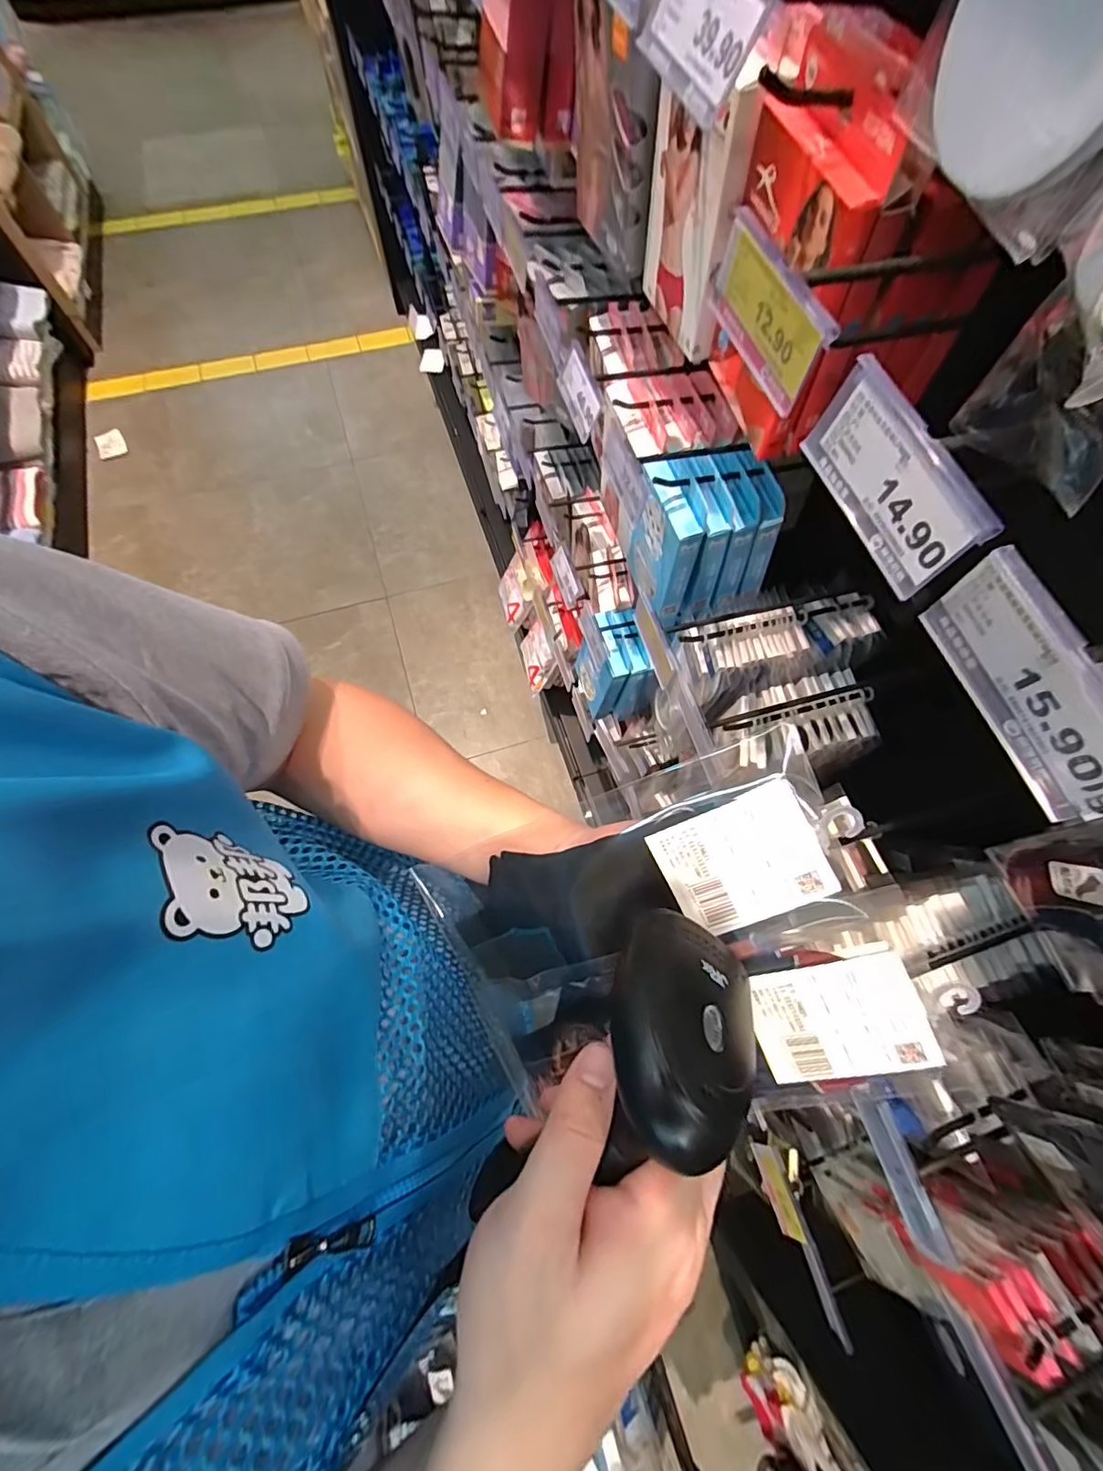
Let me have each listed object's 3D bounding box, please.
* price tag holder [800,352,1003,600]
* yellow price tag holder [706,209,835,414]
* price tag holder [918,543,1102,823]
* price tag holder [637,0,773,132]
[{"bbox_3d":[0.153,-0.115,0.242,0.012,0.046,0.100,-16,70,-8],"label":"price tag holder"},{"bbox_3d":[0.115,-0.226,0.285,0.010,0.047,0.103,-15,69,-7],"label":"yellow price tag holder"},{"bbox_3d":[0.190,-0.019,0.210,0.009,0.046,0.101,-16,70,-7],"label":"price tag holder"},{"bbox_3d":[0.074,-0.354,0.267,0.011,0.044,0.096,-7,66,-29],"label":"price tag holder"}]

